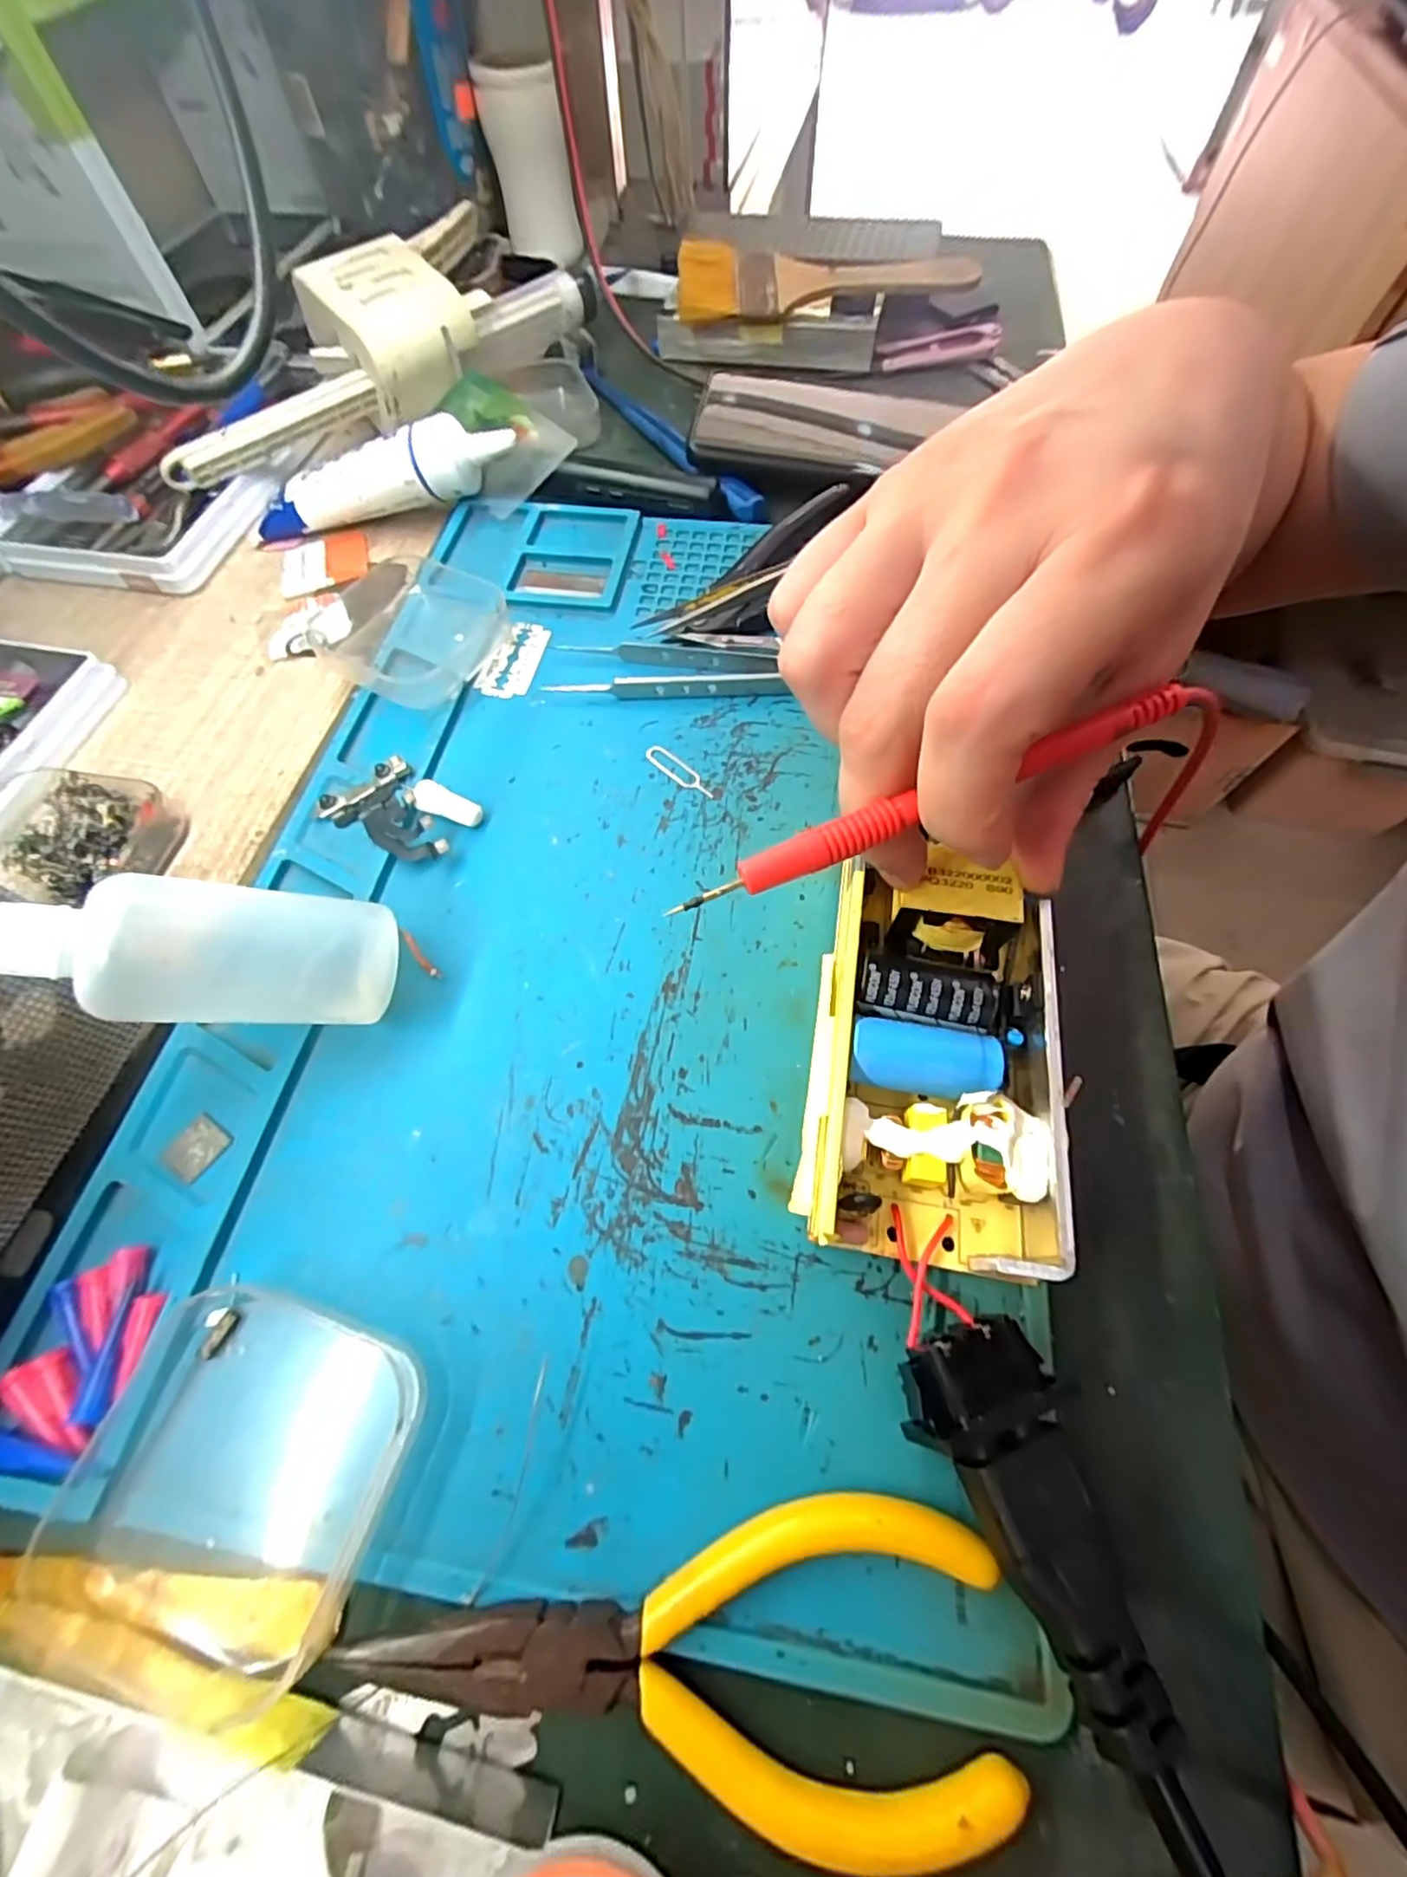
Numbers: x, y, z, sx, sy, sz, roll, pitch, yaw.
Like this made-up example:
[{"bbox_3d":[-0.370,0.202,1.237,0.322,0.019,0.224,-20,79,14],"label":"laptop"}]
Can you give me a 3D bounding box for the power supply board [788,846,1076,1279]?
[{"bbox_3d":[0.061,0.029,0.167,0.061,0.024,0.101,10,64,6],"label":"power supply board"}]

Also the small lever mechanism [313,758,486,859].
[{"bbox_3d":[-0.106,-0.045,0.219,0.050,0.009,0.031,26,67,13],"label":"small lever mechanism"}]

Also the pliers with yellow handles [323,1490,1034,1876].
[{"bbox_3d":[-0.006,0.143,0.123,0.127,0.009,0.049,-2,64,0],"label":"pliers with yellow handles"}]

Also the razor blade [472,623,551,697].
[{"bbox_3d":[-0.078,-0.115,0.257,0.021,0.004,0.040,9,64,6],"label":"razor blade"}]

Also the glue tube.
[{"bbox_3d":[-0.148,-0.212,0.289,0.126,0.024,0.023,-10,63,10],"label":"glue tube"}]

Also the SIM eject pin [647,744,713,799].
[{"bbox_3d":[-0.009,-0.062,0.229,0.033,0.004,0.009,42,71,19],"label":"SIM eject pin"}]

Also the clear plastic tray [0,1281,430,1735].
[{"bbox_3d":[-0.104,0.117,0.135,0.067,0.012,0.065,16,65,9],"label":"clear plastic tray"}]

